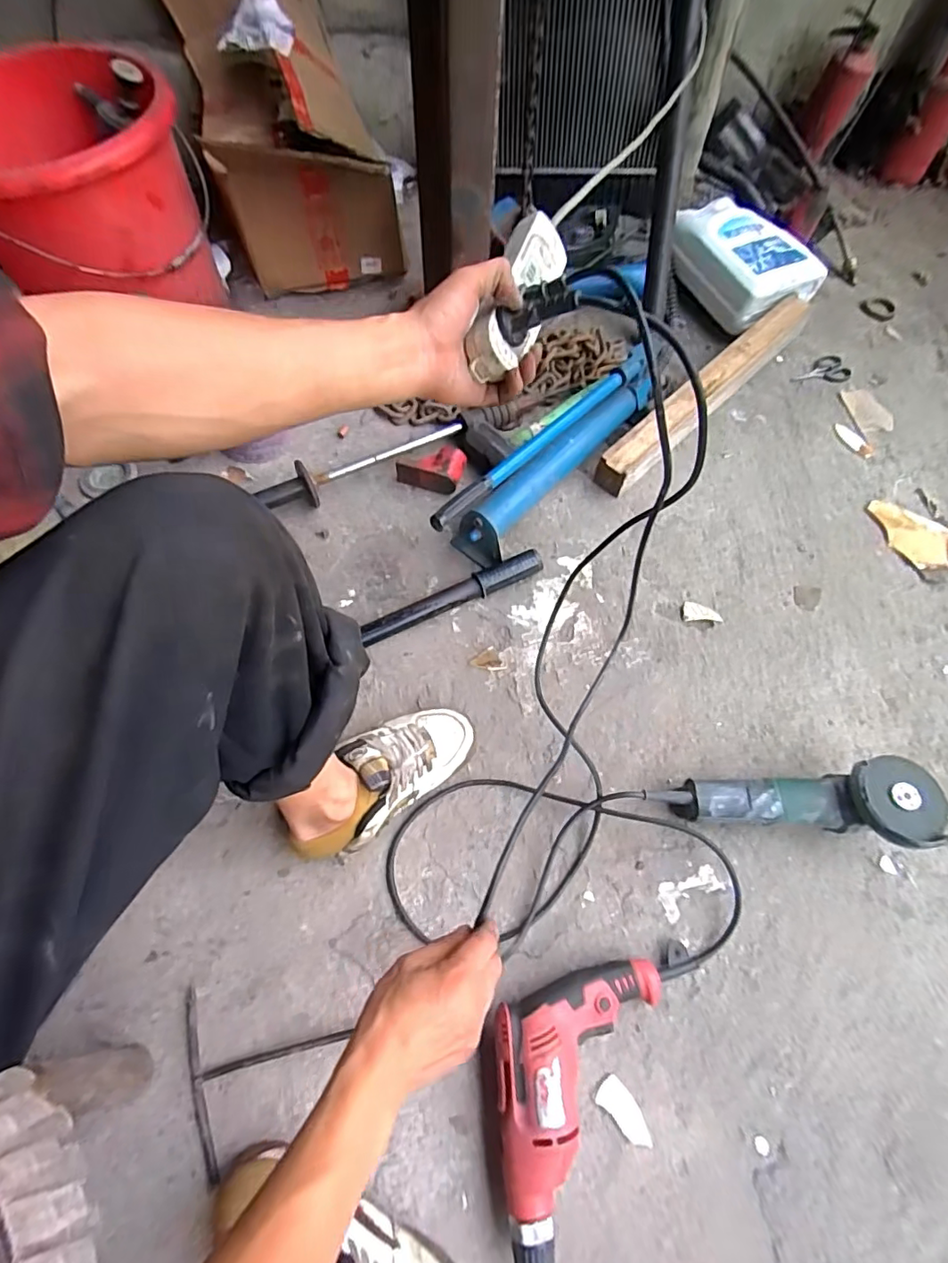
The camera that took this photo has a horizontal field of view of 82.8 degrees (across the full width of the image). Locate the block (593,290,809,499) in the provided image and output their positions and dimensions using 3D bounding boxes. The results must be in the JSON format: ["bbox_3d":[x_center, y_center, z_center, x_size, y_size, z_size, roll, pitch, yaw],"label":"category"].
[{"bbox_3d":[0.414,-0.421,0.945,0.536,0.074,0.067,-41,73,-16],"label":"block"}]

